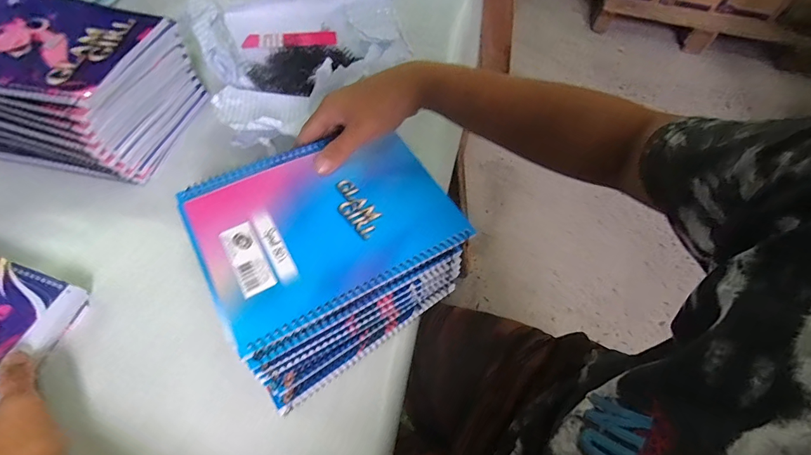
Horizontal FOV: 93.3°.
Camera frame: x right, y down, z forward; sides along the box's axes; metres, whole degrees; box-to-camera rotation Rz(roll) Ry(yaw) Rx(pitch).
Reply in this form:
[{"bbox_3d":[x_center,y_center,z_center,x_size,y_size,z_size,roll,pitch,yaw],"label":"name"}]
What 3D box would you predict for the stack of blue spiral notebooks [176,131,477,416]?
[{"bbox_3d":[-0.068,0.015,0.351,0.195,0.095,0.177,-27,63,-19],"label":"stack of blue spiral notebooks"}]

